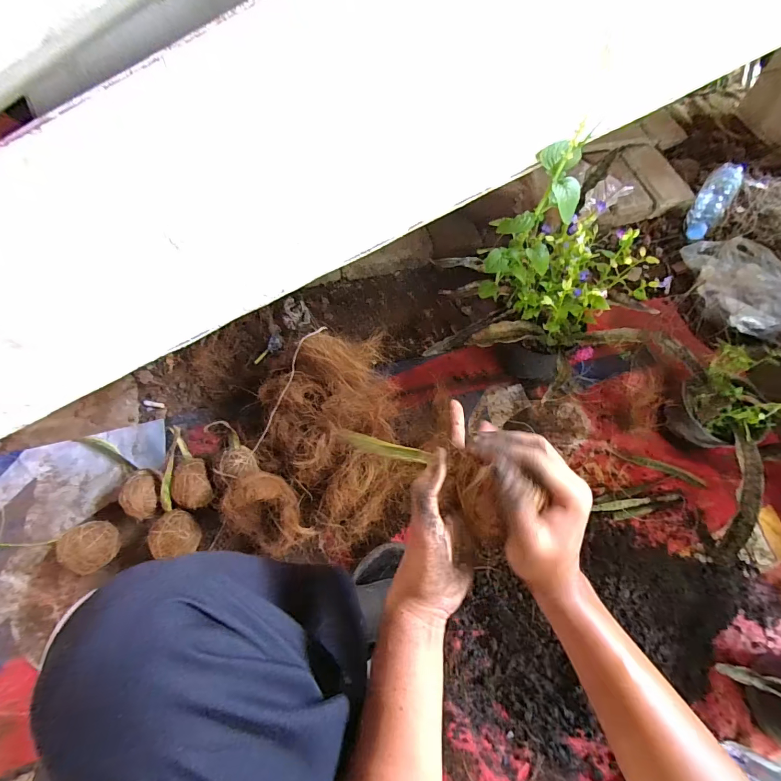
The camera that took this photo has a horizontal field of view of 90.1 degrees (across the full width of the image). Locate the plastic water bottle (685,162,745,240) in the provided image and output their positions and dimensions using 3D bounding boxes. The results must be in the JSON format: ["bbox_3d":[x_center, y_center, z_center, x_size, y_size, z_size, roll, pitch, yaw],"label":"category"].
[{"bbox_3d":[0.755,-0.441,0.911,0.070,0.064,0.252,32,68,15],"label":"plastic water bottle"}]

